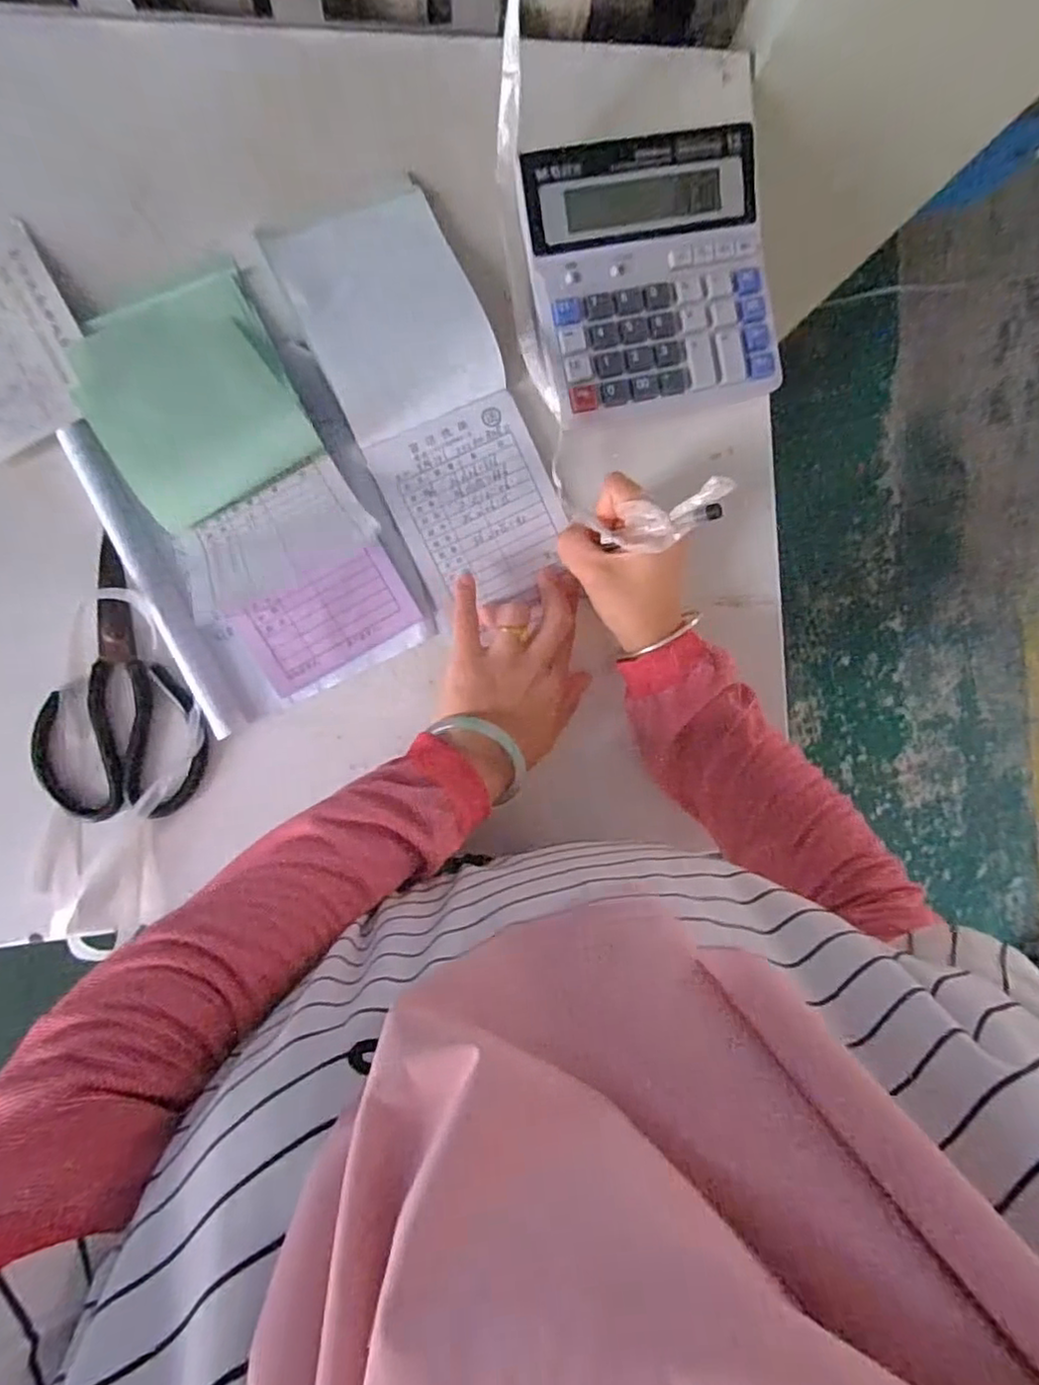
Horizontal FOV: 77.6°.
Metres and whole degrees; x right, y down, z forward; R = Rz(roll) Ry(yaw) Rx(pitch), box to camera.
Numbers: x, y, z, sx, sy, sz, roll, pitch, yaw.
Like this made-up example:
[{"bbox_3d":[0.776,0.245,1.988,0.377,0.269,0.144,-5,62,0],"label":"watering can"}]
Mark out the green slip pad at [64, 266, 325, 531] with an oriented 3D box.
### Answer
[{"bbox_3d":[-0.197,-0.182,0.392,0.115,0.017,0.129,-32,91,-11],"label":"green slip pad"}]

